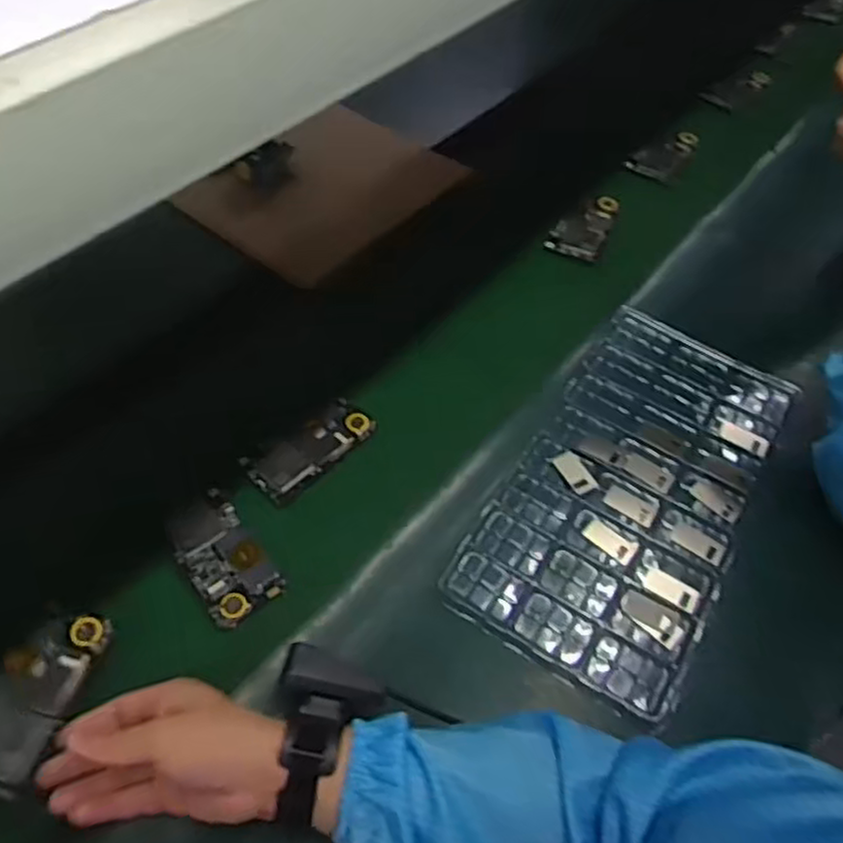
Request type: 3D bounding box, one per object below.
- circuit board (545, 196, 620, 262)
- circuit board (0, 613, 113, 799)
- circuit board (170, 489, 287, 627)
[{"bbox_3d":[0.195,-0.236,0.896,0.065,0.012,0.112,17,57,17],"label":"circuit board"},{"bbox_3d":[-0.267,0.187,0.509,0.068,0.010,0.122,20,53,12],"label":"circuit board"},{"bbox_3d":[-0.168,0.114,0.626,0.060,0.005,0.113,-29,59,-23],"label":"circuit board"}]

